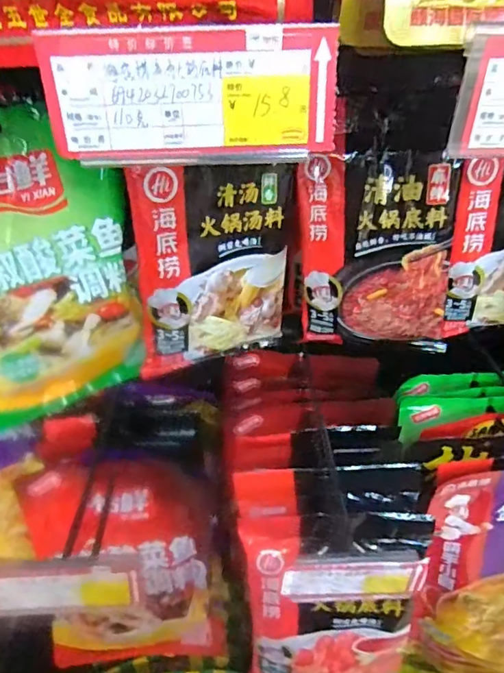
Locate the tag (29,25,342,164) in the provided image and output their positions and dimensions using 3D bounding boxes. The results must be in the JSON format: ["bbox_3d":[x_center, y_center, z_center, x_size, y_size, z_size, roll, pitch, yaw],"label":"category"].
[{"bbox_3d":[-0.019,-0.080,0.166,0.094,0.041,0.004,-2,34,-2],"label":"tag"}]

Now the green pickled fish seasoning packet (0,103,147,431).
[{"bbox_3d":[-0.175,-0.042,0.397,0.155,0.242,0.032,-16,37,-21],"label":"green pickled fish seasoning packet"}]

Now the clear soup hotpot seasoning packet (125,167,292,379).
[{"bbox_3d":[-0.030,-0.059,0.433,0.141,0.174,0.016,-15,37,-20],"label":"clear soup hotpot seasoning packet"}]

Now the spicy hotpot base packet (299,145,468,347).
[{"bbox_3d":[0.115,-0.074,0.457,0.139,0.178,0.026,3,34,6],"label":"spicy hotpot base packet"}]

